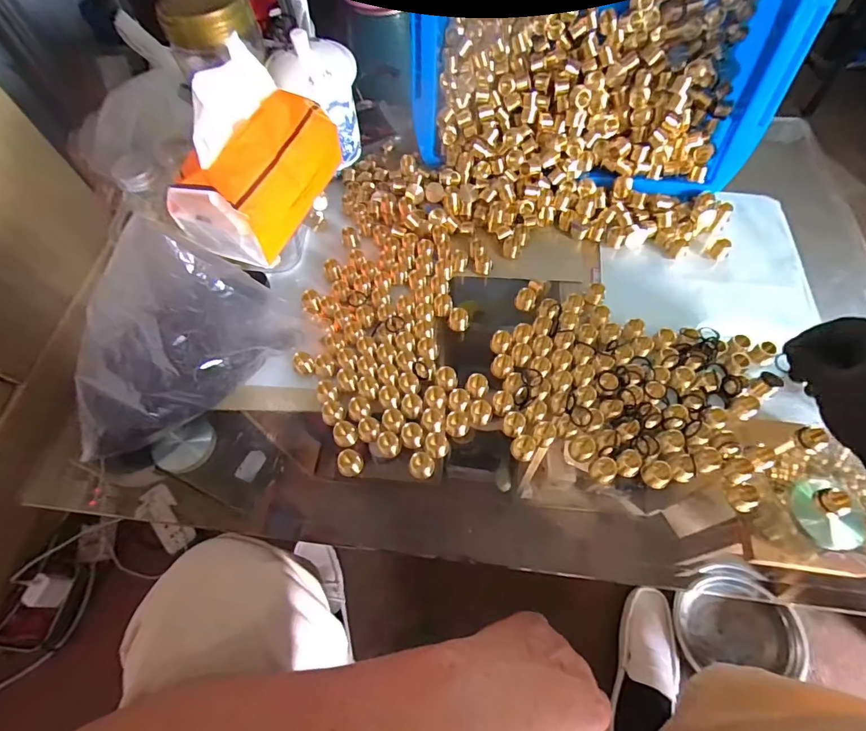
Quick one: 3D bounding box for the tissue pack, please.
[{"bbox_3d":[-0.162,-0.191,0.390,0.088,0.118,0.147,17,62,11],"label":"tissue pack"}]

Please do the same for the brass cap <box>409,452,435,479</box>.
[{"bbox_3d":[-0.009,0.084,0.370,0.021,0.016,0.020,-1,60,2],"label":"brass cap"}]

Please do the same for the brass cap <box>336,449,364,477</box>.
[{"bbox_3d":[-0.070,0.083,0.372,0.021,0.014,0.019,-32,64,-15],"label":"brass cap"}]

